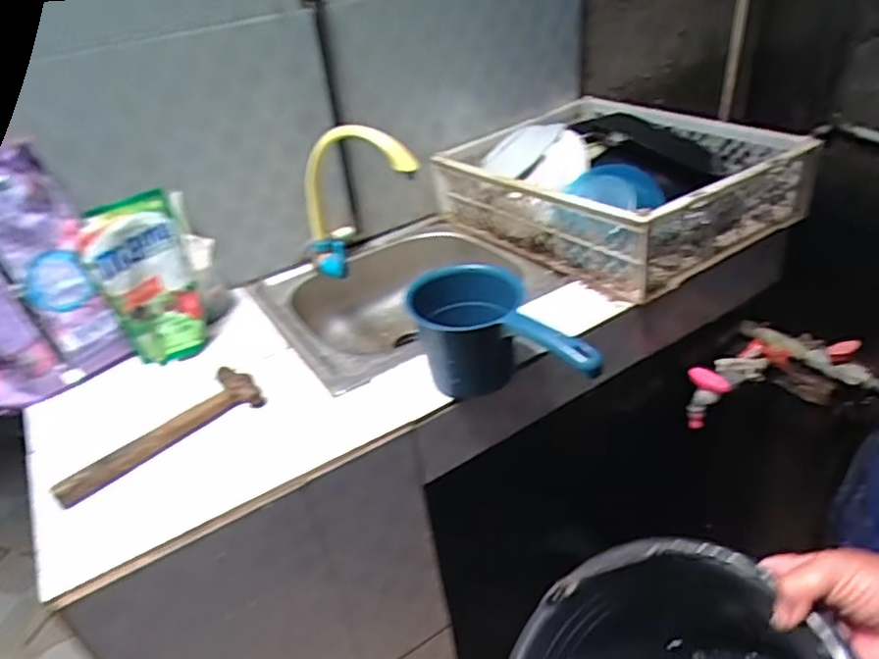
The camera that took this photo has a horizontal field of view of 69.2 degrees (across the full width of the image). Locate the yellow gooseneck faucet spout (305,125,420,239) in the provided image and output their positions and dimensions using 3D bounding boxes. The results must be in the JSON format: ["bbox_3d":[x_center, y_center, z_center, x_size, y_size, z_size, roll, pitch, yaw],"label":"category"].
[{"bbox_3d":[-0.139,-0.231,0.933,0.025,0.113,0.272,-32,8,-41],"label":"yellow gooseneck faucet spout"}]

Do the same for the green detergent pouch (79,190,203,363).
[{"bbox_3d":[-0.400,-0.061,0.884,0.126,0.223,0.070,-24,36,-24],"label":"green detergent pouch"}]

